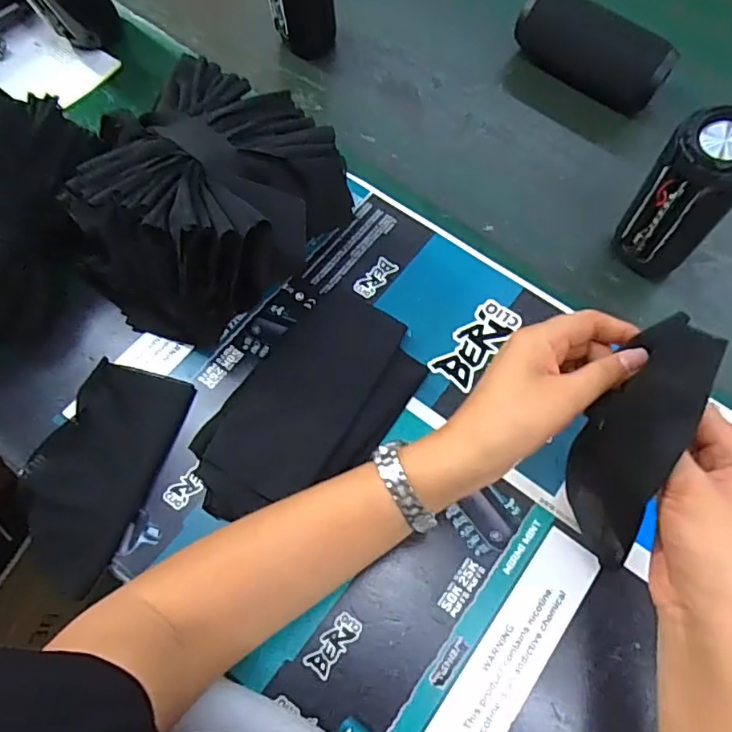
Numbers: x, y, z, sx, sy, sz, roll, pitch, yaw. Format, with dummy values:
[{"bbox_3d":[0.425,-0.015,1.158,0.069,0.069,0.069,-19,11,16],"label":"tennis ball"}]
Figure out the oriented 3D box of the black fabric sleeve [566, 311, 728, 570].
[{"bbox_3d":[0.164,0.047,0.339,0.042,0.159,0.068,15,31,6],"label":"black fabric sleeve"}]

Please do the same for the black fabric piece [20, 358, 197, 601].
[{"bbox_3d":[-0.204,0.078,0.426,0.089,0.016,0.166,16,69,6],"label":"black fabric piece"}]

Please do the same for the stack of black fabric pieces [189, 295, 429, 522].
[{"bbox_3d":[-0.043,0.030,0.435,0.115,0.034,0.195,33,72,12],"label":"stack of black fabric pieces"}]

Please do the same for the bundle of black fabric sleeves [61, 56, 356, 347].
[{"bbox_3d":[-0.129,-0.129,0.451,0.198,0.133,0.192,0,68,0],"label":"bundle of black fabric sleeves"}]

